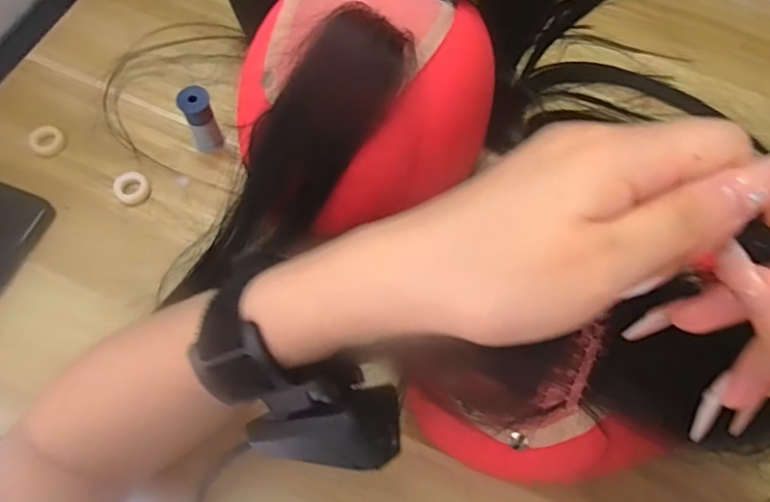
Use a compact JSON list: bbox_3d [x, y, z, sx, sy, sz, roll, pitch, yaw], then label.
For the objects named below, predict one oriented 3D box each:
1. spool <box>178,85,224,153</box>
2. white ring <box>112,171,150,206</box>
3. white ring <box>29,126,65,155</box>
[{"bbox_3d":[-0.131,-0.093,0.390,0.020,0.055,0.015,-23,70,-12],"label":"spool"},{"bbox_3d":[-0.182,-0.045,0.392,0.024,0.010,0.022,1,67,-2],"label":"white ring"},{"bbox_3d":[-0.250,-0.082,0.404,0.028,0.005,0.022,37,70,12],"label":"white ring"}]

